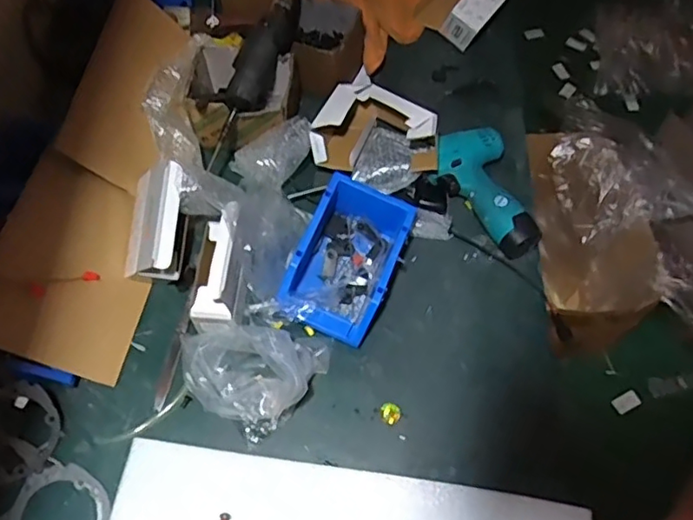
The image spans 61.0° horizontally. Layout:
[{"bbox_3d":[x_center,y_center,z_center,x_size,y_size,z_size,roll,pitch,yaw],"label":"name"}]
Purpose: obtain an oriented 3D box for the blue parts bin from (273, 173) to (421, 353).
[{"bbox_3d":[0.001,0.006,0.729,0.111,0.092,0.180,20,64,11],"label":"blue parts bin"}]

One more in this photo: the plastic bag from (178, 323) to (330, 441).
[{"bbox_3d":[-0.103,0.131,0.658,0.163,0.080,0.118,-3,62,-1],"label":"plastic bag"}]

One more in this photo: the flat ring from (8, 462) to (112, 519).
[{"bbox_3d":[-0.306,0.277,0.629,0.102,0.007,0.105,2,63,-4],"label":"flat ring"}]

